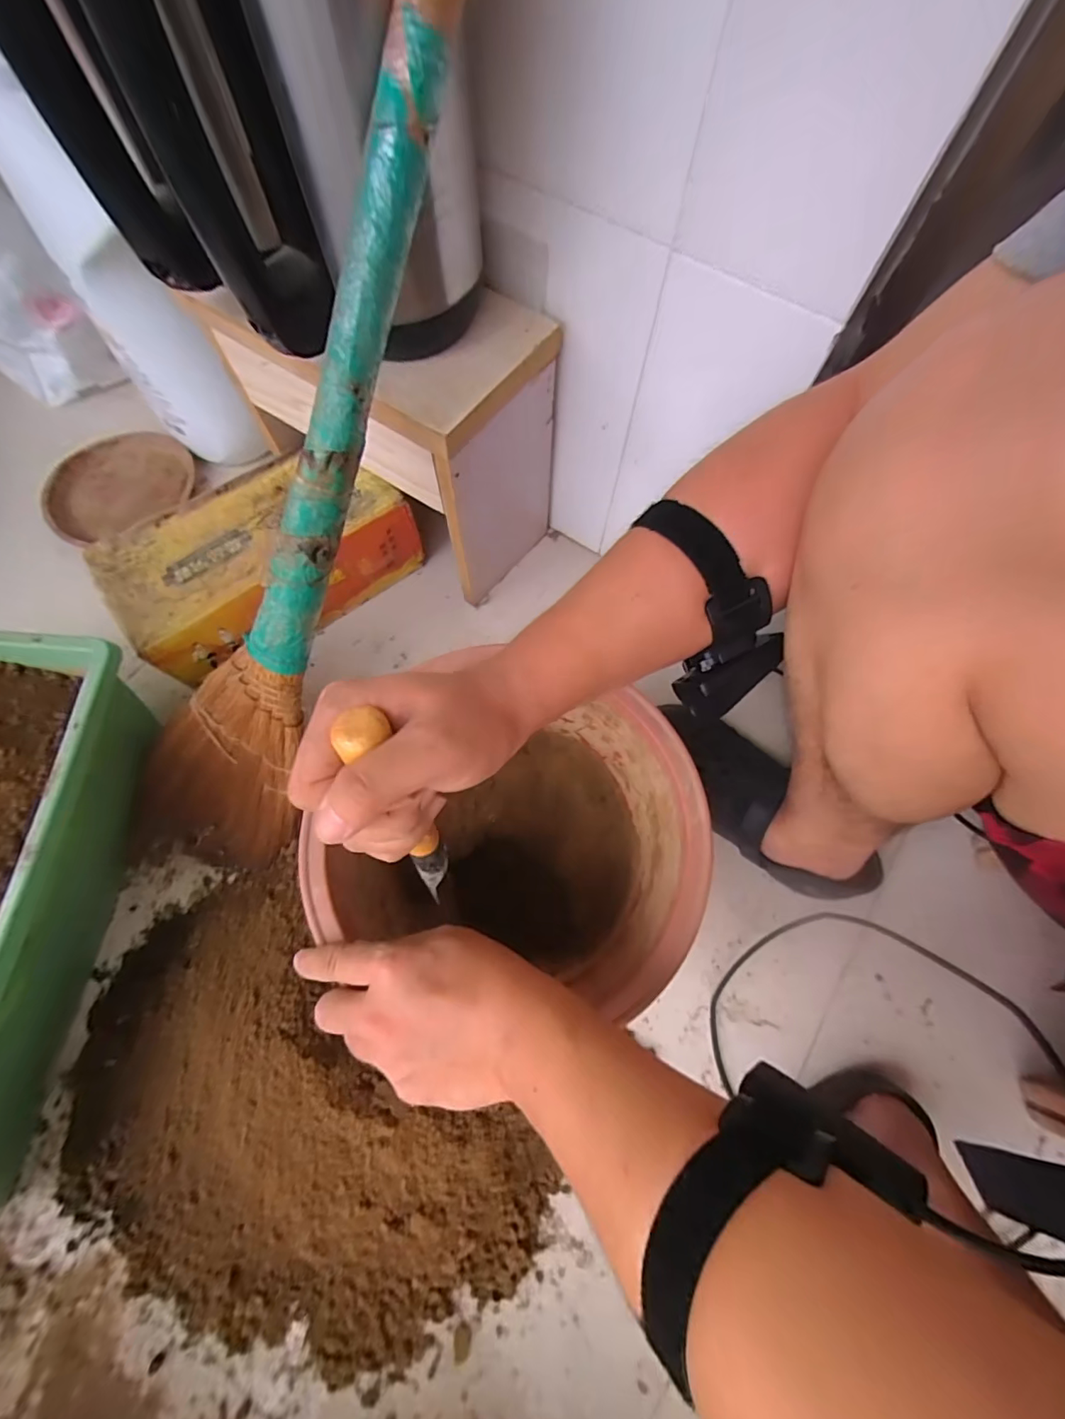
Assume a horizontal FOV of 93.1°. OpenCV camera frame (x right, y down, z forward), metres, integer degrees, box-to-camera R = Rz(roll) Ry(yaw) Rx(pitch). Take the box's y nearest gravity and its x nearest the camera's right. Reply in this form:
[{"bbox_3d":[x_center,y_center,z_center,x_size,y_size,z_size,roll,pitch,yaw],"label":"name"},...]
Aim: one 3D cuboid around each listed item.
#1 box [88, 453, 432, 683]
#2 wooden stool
[{"bbox_3d":[-0.294,-0.168,0.566,0.290,0.111,0.151,-36,75,-15],"label":"box"},{"bbox_3d":[-0.137,-0.290,0.546,0.276,0.278,0.161,33,71,10],"label":"wooden stool"}]

